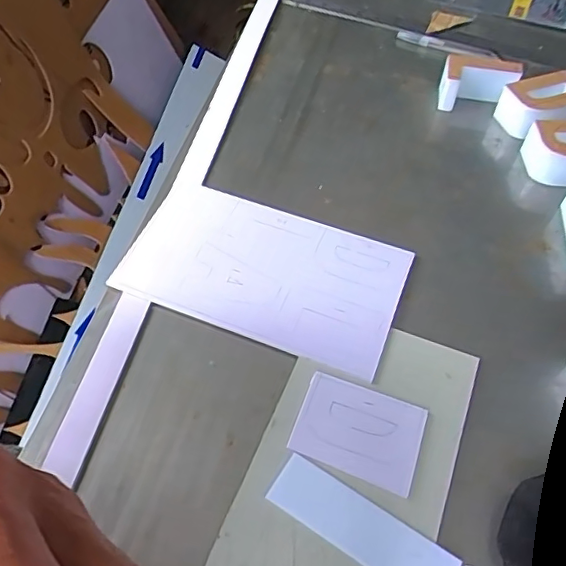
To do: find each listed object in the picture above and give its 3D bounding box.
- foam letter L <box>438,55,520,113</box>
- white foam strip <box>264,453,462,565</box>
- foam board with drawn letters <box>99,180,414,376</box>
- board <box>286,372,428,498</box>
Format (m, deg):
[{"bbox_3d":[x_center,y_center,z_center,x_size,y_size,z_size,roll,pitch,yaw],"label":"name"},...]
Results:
[{"bbox_3d":[0.232,-0.238,0.667,0.087,0.043,0.065,20,57,12],"label":"foam letter L"},{"bbox_3d":[0.054,0.169,0.386,0.132,0.004,0.039,29,59,17],"label":"white foam strip"},{"bbox_3d":[-0.016,-0.013,0.509,0.241,0.009,0.138,19,57,11],"label":"foam board with drawn letters"},{"bbox_3d":[0.057,0.112,0.425,0.092,0.004,0.066,19,57,11],"label":"board"}]

